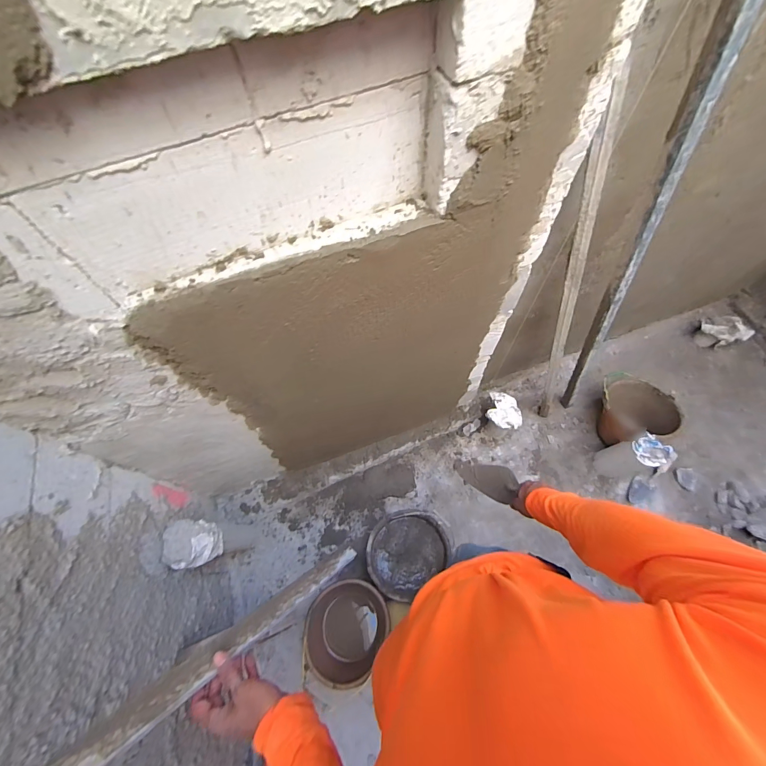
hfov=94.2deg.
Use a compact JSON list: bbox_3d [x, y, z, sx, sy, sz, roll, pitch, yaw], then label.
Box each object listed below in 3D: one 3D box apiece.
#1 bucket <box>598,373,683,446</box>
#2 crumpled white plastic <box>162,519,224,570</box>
[{"bbox_3d":[1.027,0.118,1.506,0.221,0.216,0.301,-20,64,-8],"label":"bucket"},{"bbox_3d":[-0.498,0.428,0.944,0.108,0.137,0.110,-1,63,2],"label":"crumpled white plastic"}]

